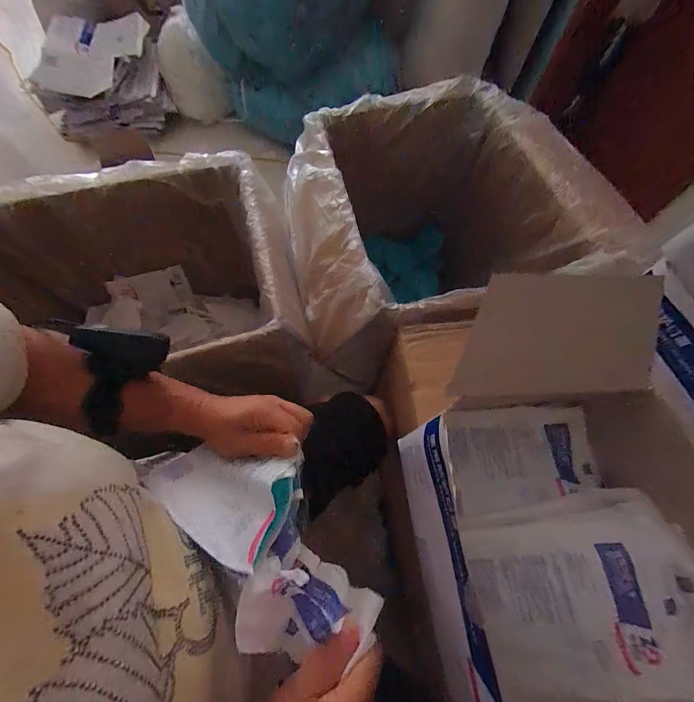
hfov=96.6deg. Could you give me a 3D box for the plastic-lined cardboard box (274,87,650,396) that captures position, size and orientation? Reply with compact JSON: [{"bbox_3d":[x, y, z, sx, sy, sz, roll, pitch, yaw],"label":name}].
[{"bbox_3d":[0.175,-0.278,0.804,0.617,0.411,0.609,-13,67,-7],"label":"plastic-lined cardboard box"}]

